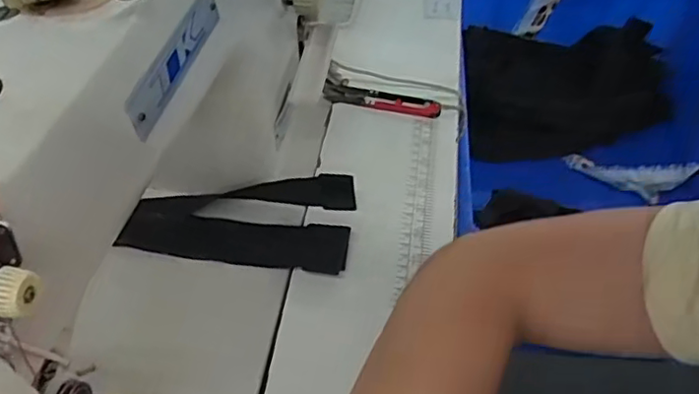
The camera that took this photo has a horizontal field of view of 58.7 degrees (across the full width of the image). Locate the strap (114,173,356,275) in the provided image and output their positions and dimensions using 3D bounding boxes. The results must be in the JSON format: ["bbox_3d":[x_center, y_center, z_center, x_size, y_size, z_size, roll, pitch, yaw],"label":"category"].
[{"bbox_3d":[-0.079,0.014,0.449,0.156,0.032,0.064,7,47,6],"label":"strap"}]

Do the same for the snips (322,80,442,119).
[{"bbox_3d":[0.026,-0.087,0.557,0.109,0.009,0.021,17,49,15],"label":"snips"}]

